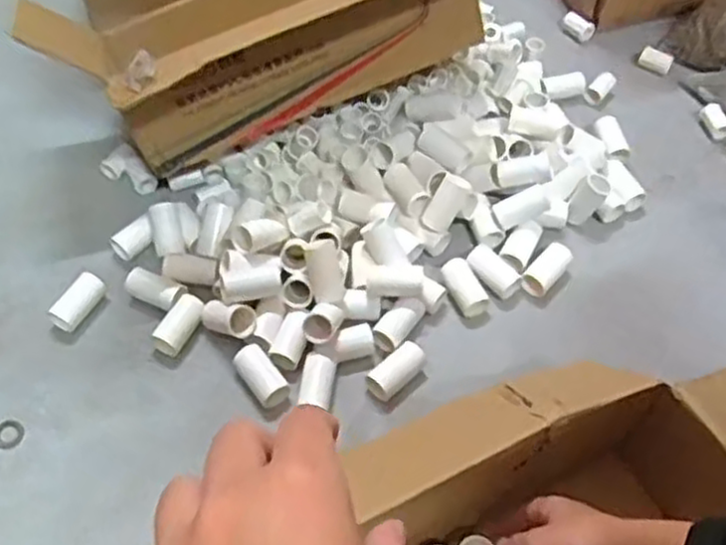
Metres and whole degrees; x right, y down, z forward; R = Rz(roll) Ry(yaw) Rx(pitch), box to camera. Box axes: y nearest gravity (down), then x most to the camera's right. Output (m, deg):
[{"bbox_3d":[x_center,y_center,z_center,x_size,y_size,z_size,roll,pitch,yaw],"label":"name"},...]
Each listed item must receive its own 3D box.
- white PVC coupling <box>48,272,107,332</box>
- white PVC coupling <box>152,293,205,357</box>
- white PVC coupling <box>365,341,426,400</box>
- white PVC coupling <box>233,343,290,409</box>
[{"bbox_3d":[-0.272,0.029,0.731,0.029,0.026,0.058,27,58,18],"label":"white PVC coupling"},{"bbox_3d":[-0.175,0.049,0.729,0.032,0.027,0.054,25,58,16],"label":"white PVC coupling"},{"bbox_3d":[0.031,0.095,0.707,0.058,0.034,0.027,-38,63,-24],"label":"white PVC coupling"},{"bbox_3d":[-0.094,0.094,0.695,0.028,0.022,0.061,-32,61,-21],"label":"white PVC coupling"}]

